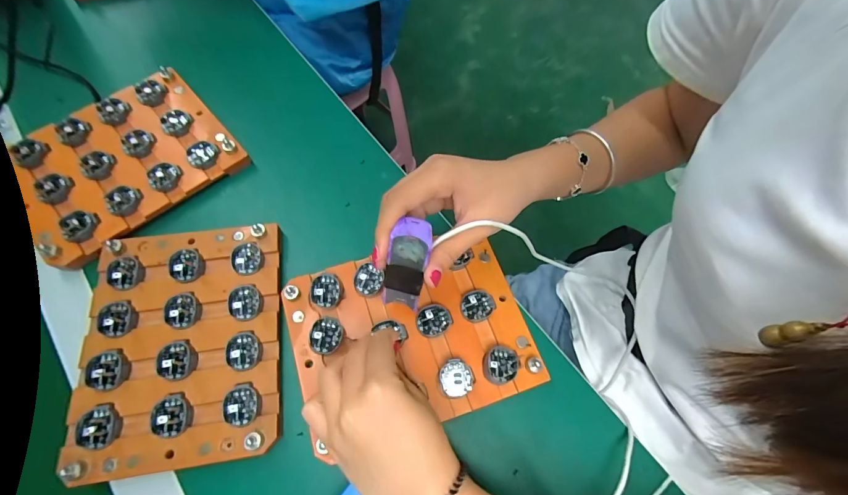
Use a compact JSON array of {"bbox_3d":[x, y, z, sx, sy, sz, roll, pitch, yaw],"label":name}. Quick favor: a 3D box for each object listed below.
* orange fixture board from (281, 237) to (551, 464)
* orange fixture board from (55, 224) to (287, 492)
[{"bbox_3d":[-0.011,0.068,0.311,0.189,0.015,0.141,-15,69,-8],"label":"orange fixture board"},{"bbox_3d":[-0.194,0.071,0.301,0.147,0.018,0.188,-7,69,-5],"label":"orange fixture board"}]

